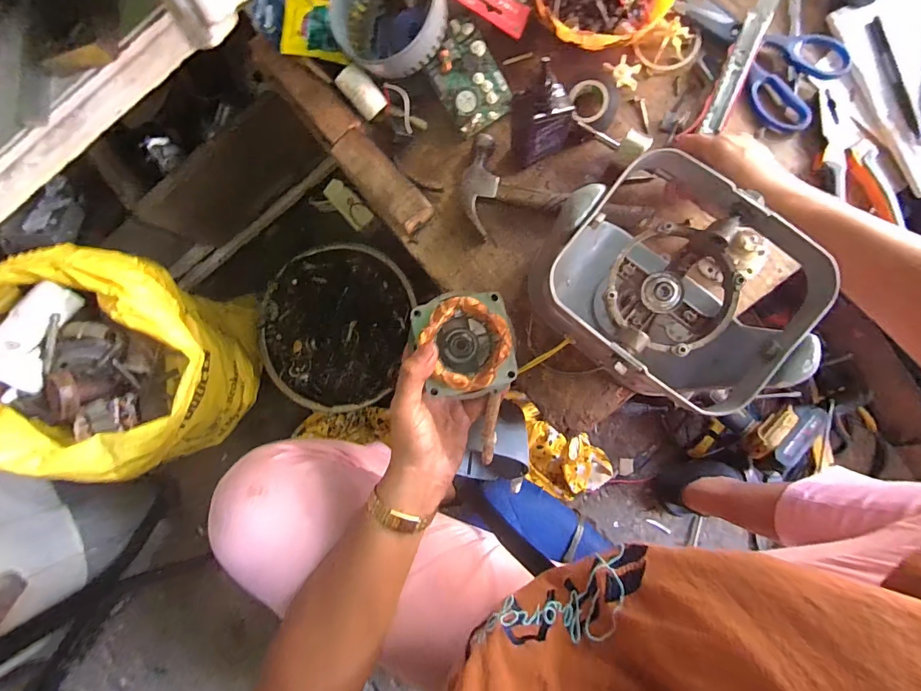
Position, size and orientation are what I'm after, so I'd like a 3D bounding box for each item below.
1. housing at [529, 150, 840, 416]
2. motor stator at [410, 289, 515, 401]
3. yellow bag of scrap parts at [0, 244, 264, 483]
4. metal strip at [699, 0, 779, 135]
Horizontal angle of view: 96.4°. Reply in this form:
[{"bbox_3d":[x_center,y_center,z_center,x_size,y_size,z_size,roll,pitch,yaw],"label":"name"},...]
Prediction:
[{"bbox_3d":[0.166,-0.046,0.343,0.189,0.126,0.150,31,91,6],"label":"housing"},{"bbox_3d":[0.005,0.002,0.349,0.077,0.069,0.081,-10,87,6],"label":"motor stator"},{"bbox_3d":[-0.473,0.029,0.646,0.251,0.338,0.303,-45,84,3],"label":"yellow bag of scrap parts"},{"bbox_3d":[0.299,-0.306,0.434,0.027,0.009,0.162,22,96,6],"label":"metal strip"}]

